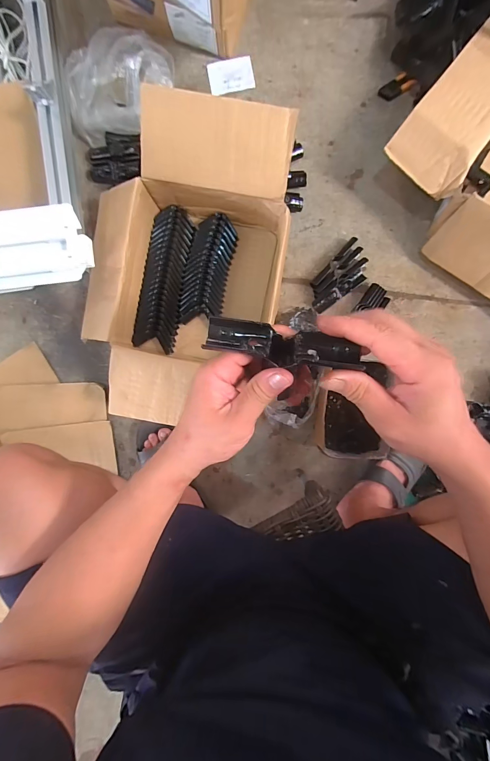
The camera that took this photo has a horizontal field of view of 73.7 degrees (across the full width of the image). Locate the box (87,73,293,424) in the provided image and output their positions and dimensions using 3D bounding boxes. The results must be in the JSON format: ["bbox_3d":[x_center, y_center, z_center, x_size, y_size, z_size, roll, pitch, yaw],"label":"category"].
[{"bbox_3d":[-0.125,-0.202,0.639,0.373,0.178,0.556,9,90,2],"label":"box"}]

